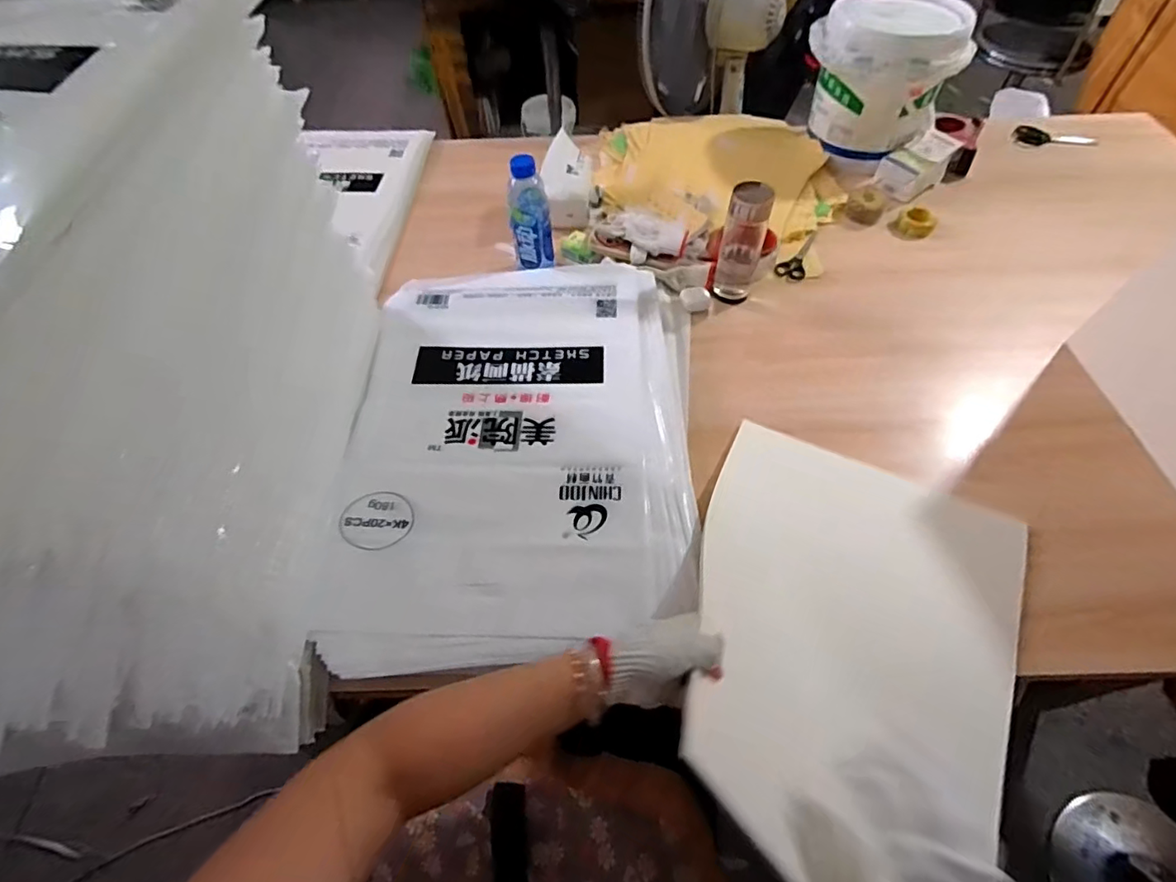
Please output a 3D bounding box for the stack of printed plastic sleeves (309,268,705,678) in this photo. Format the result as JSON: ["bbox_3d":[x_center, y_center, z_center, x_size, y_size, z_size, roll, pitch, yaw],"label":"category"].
[{"bbox_3d":[-0.083,-0.023,0.762,0.469,0.052,0.646,-1,56,2],"label":"stack of printed plastic sleeves"}]

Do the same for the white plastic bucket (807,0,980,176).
[{"bbox_3d":[0.569,-0.711,1.092,0.263,0.239,0.215,23,60,17],"label":"white plastic bucket"}]

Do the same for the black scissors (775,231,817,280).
[{"bbox_3d":[0.386,-0.353,1.025,0.054,0.016,0.156,17,59,14],"label":"black scissors"}]

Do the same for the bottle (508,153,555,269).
[{"bbox_3d":[-0.096,-0.381,0.919,0.066,0.185,0.056,-7,56,-2],"label":"bottle"}]

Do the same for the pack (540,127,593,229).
[{"bbox_3d":[-0.036,-0.493,1.050,0.081,0.102,0.156,2,56,4],"label":"pack"}]

